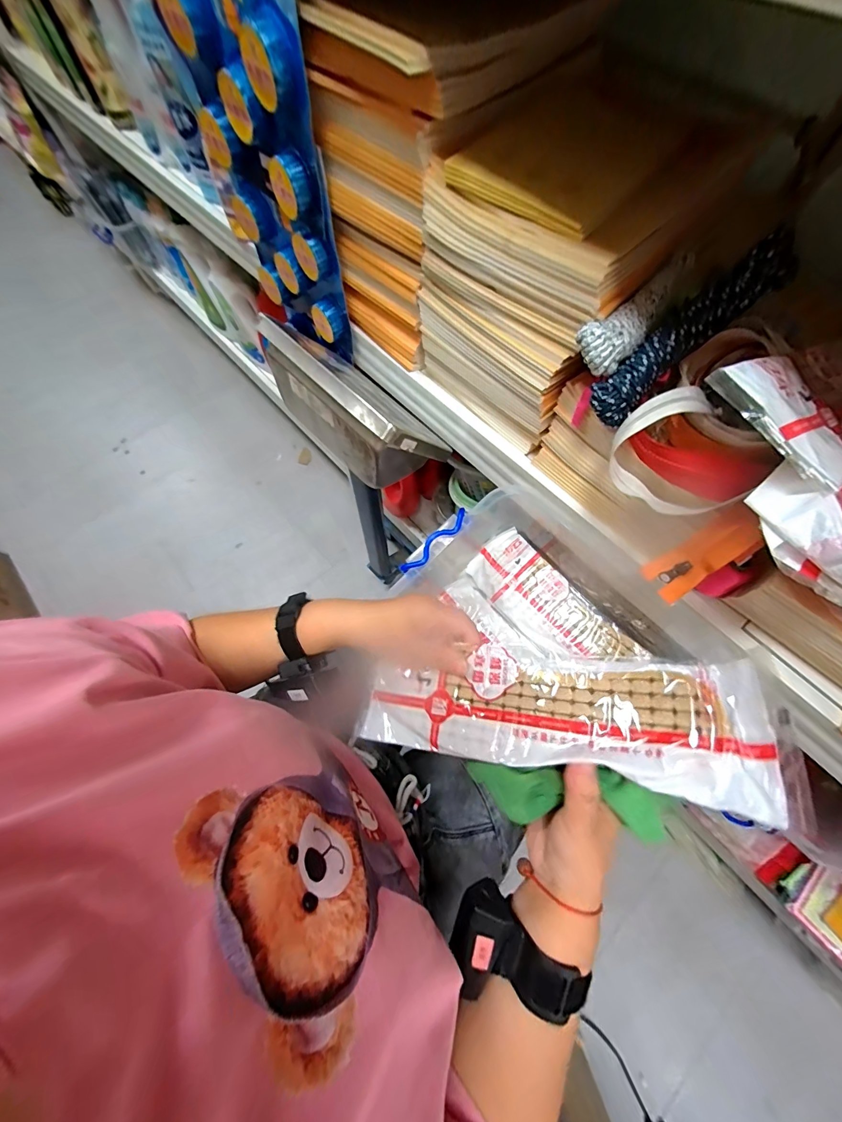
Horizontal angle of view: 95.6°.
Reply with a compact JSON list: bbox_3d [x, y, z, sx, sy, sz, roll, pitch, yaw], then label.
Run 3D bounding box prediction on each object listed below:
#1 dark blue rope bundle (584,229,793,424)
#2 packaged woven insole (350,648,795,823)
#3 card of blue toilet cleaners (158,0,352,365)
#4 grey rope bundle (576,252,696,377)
[{"bbox_3d":[0.205,-0.173,0.296,0.156,0.025,0.031,-41,70,17],"label":"dark blue rope bundle"},{"bbox_3d":[0.085,0.118,0.297,0.288,0.031,0.089,-7,64,27],"label":"packaged woven insole"},{"bbox_3d":[-0.180,-0.441,0.448,0.065,0.383,0.217,-32,70,-12],"label":"card of blue toilet cleaners"},{"bbox_3d":[0.186,-0.206,0.317,0.147,0.025,0.036,-41,73,-16],"label":"grey rope bundle"}]

